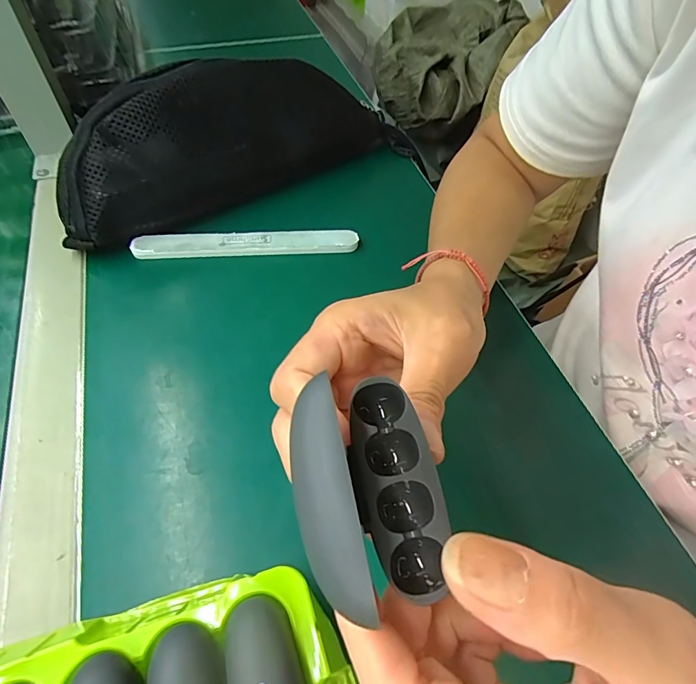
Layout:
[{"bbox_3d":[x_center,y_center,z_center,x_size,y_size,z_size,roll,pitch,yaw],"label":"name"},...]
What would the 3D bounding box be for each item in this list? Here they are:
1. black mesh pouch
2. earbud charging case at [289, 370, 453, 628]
[{"bbox_3d":[-0.086,-0.171,0.367,0.308,0.101,0.068,-28,58,-20],"label":"black mesh pouch"},{"bbox_3d":[0.006,0.044,0.131,0.041,0.029,0.061,-12,54,-9],"label":"earbud charging case"}]

